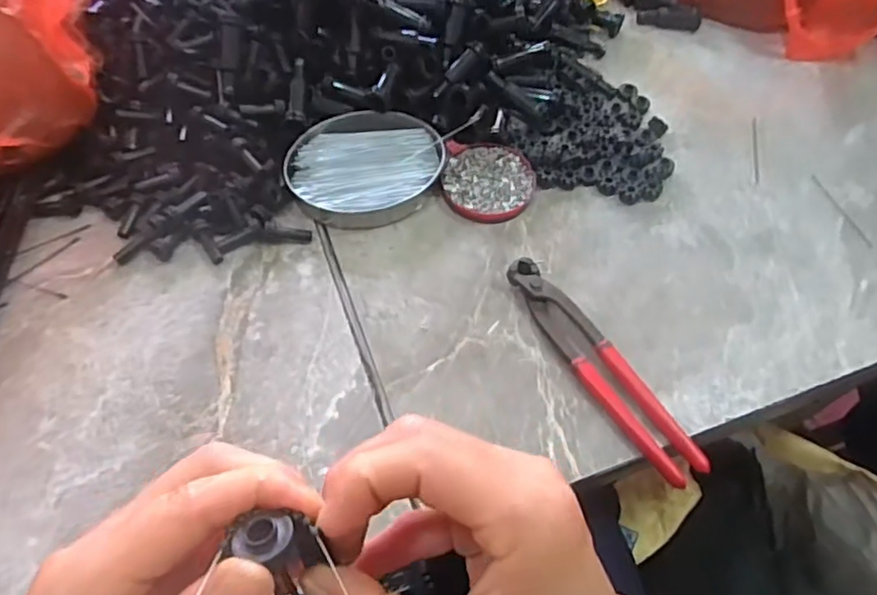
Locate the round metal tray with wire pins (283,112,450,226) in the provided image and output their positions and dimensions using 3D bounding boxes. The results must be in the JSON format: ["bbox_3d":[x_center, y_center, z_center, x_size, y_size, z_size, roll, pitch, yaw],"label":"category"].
[{"bbox_3d":[-0.063,-0.117,0.564,0.131,0.022,0.113,3,59,0],"label":"round metal tray with wire pins"}]

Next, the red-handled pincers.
[{"bbox_3d":[0.119,0.049,0.482,0.035,0.022,0.200,-27,63,-17],"label":"red-handled pincers"}]

